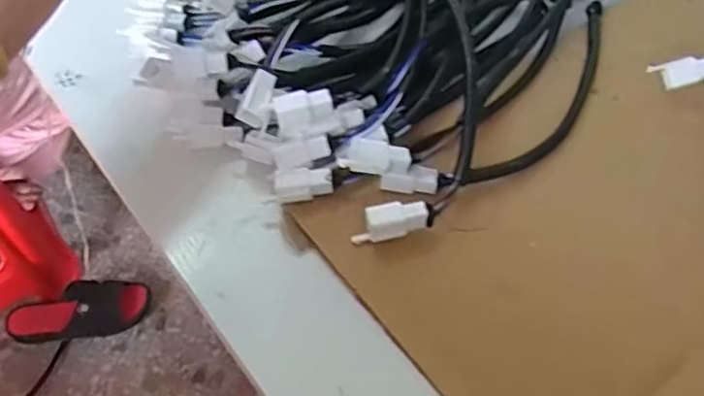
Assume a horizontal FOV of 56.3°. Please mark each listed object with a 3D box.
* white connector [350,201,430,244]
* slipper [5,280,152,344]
[{"bbox_3d":[0.020,0.013,0.335,0.037,0.020,0.013,-9,55,-8],"label":"white connector"},{"bbox_3d":[-0.461,0.190,1.104,0.229,0.063,0.078,-6,55,-6],"label":"slipper"}]

